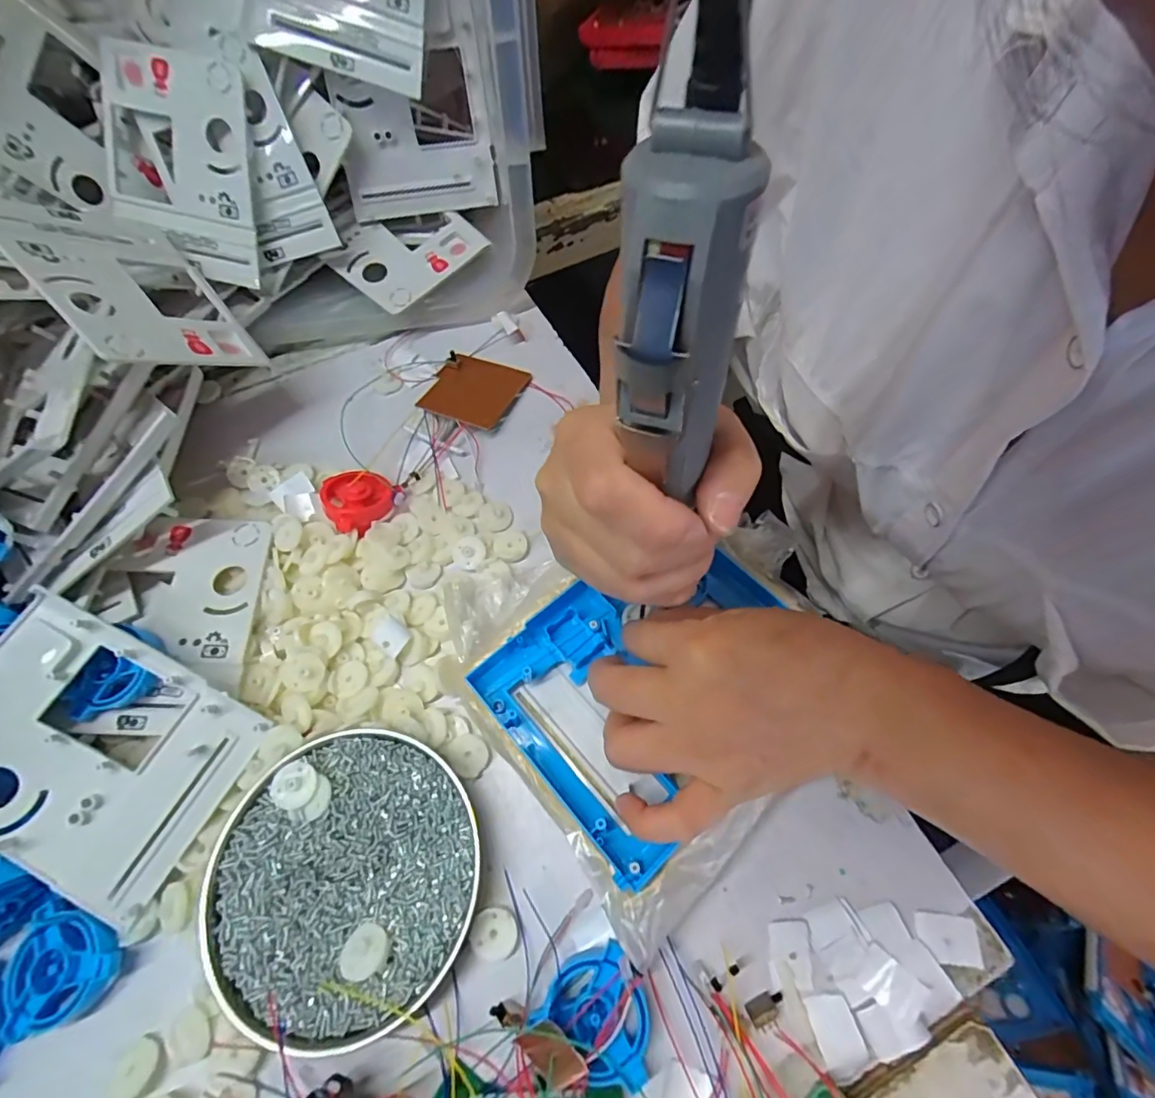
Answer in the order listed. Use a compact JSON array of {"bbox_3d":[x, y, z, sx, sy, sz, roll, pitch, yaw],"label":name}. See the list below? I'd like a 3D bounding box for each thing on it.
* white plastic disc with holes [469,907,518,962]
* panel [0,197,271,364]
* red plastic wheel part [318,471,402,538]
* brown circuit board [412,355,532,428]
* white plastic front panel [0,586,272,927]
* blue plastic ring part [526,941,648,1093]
[{"bbox_3d":[-0.042,0.194,0.272,0.022,0.006,0.022,0,61,0],"label":"white plastic disc with holes"},{"bbox_3d":[-0.298,-0.177,0.357,0.141,0.009,0.111,47,30,5],"label":"panel"},{"bbox_3d":[-0.159,-0.039,0.382,0.050,0.018,0.049,34,66,17],"label":"red plastic wheel part"},{"bbox_3d":[-0.084,-0.130,0.435,0.073,0.006,0.066,17,62,9],"label":"brown circuit board"},{"bbox_3d":[-0.261,0.106,0.285,0.142,0.007,0.112,35,75,-7],"label":"white plastic front panel"},{"bbox_3d":[0.013,0.213,0.248,0.053,0.021,0.046,31,65,16],"label":"blue plastic ring part"}]

